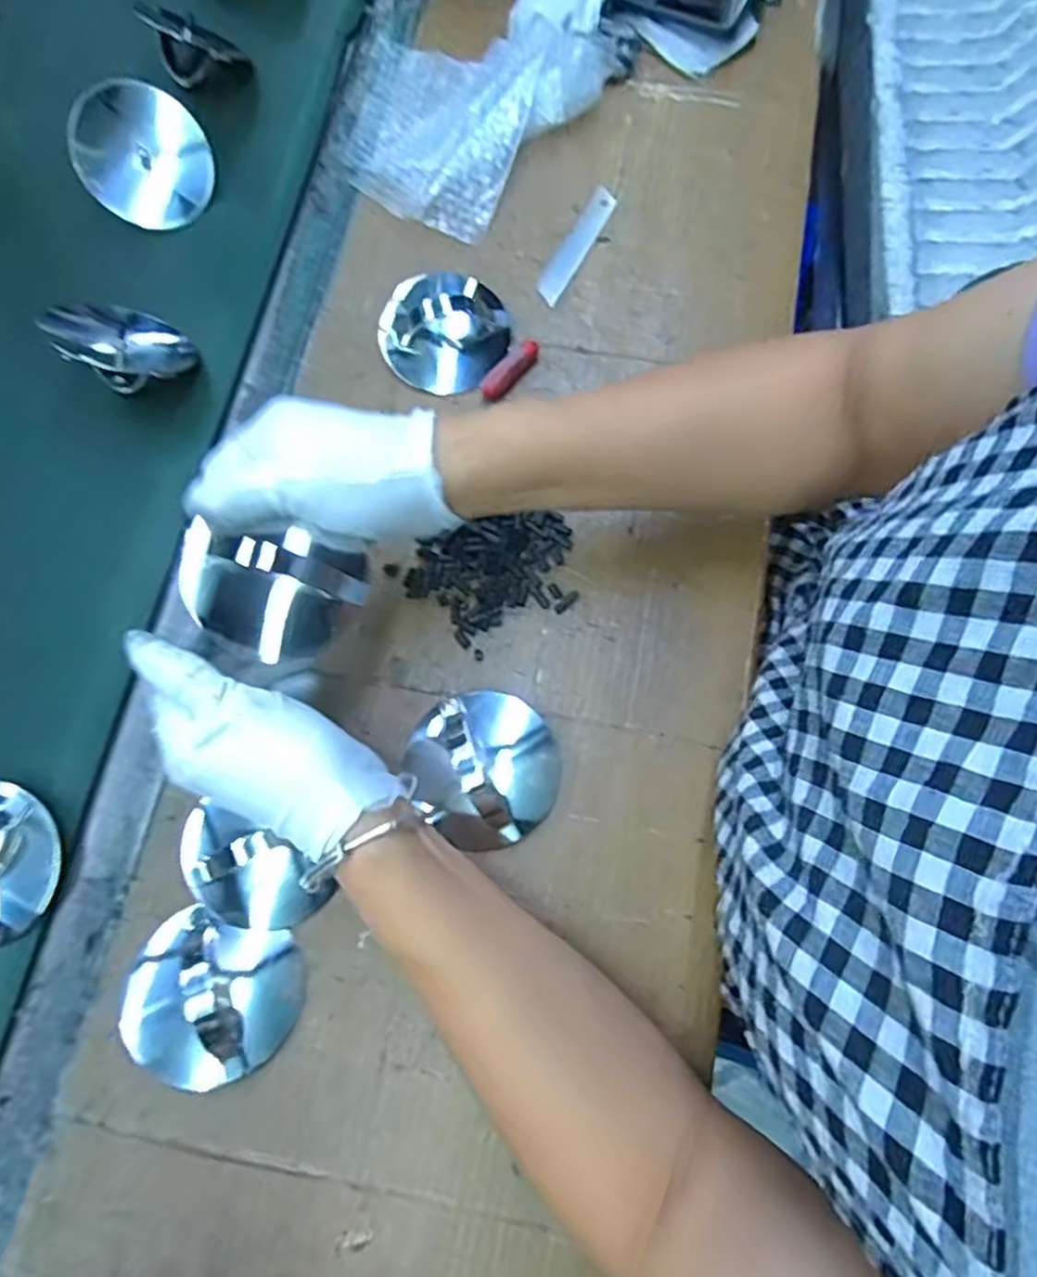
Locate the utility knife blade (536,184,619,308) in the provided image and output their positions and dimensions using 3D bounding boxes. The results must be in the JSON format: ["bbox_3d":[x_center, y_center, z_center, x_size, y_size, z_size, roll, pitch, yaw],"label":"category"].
[{"bbox_3d":[0.041,-0.274,0.495,0.019,0.004,0.101,27,76,9],"label":"utility knife blade"}]

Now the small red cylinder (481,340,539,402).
[{"bbox_3d":[-0.005,-0.171,0.455,0.014,0.011,0.047,42,78,12],"label":"small red cylinder"}]

